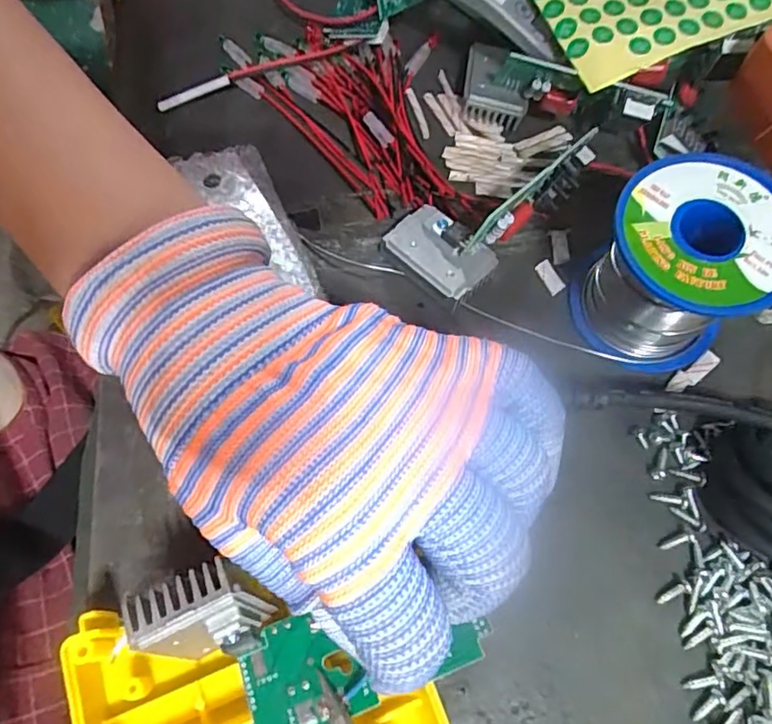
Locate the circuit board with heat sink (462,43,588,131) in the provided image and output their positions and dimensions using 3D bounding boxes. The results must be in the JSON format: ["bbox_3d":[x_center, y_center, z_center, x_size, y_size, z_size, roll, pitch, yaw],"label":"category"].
[{"bbox_3d":[0.070,-0.147,0.290,0.067,0.038,0.040,14,68,3],"label":"circuit board with heat sink"}]

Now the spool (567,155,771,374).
[{"bbox_3d":[0.117,-0.037,0.232,0.063,0.065,0.060,1,68,-3],"label":"spool"}]

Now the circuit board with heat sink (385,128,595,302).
[{"bbox_3d":[0.050,-0.065,0.254,0.095,0.038,0.044,-31,70,4],"label":"circuit board with heat sink"}]

